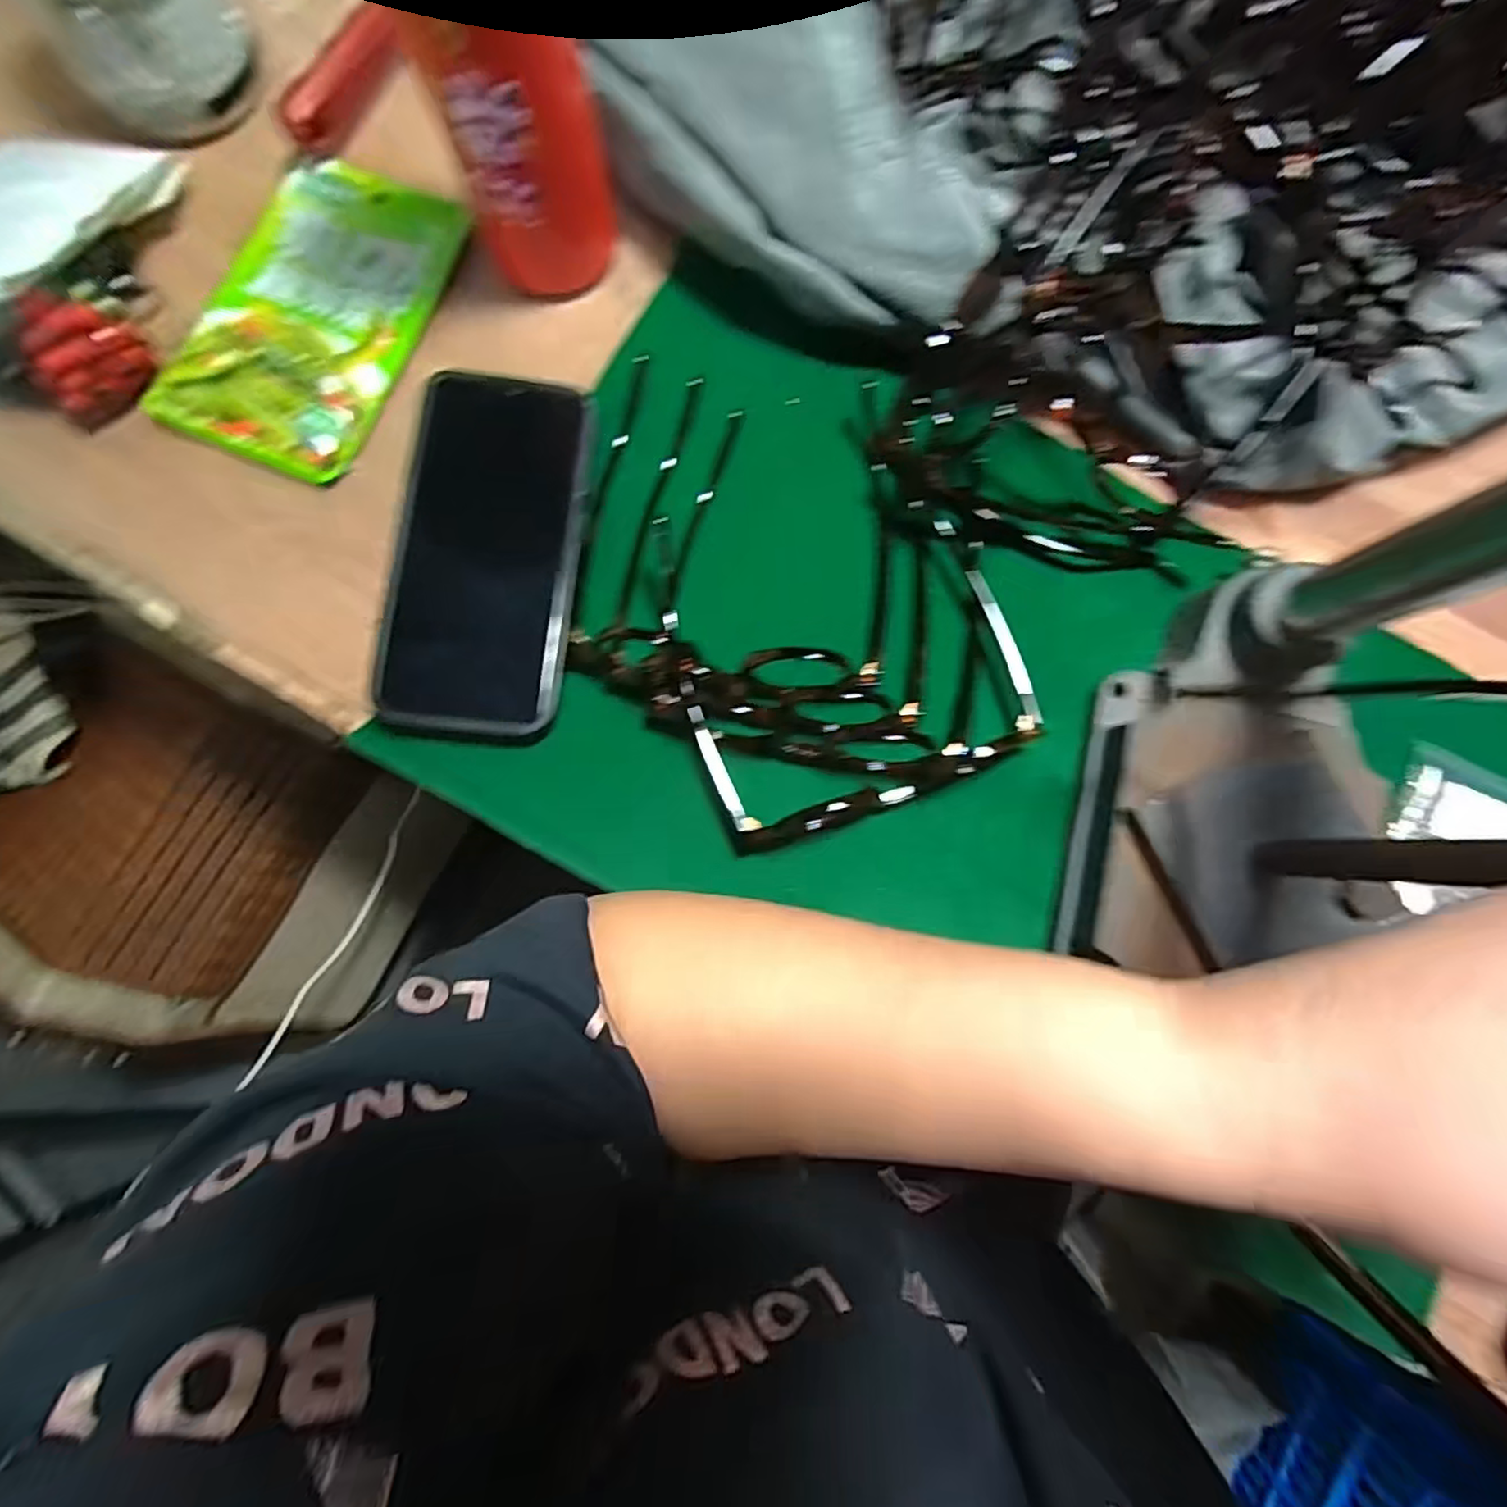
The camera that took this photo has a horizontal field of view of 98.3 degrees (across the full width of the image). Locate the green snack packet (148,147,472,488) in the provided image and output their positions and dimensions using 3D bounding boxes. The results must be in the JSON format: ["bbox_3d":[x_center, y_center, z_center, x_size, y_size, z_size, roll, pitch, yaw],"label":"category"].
[{"bbox_3d":[-0.217,-0.219,0.322,0.104,0.004,0.161,22,83,2],"label":"green snack packet"}]

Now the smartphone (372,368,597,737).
[{"bbox_3d":[-0.119,-0.093,0.299,0.079,0.019,0.167,5,83,0],"label":"smartphone"}]

